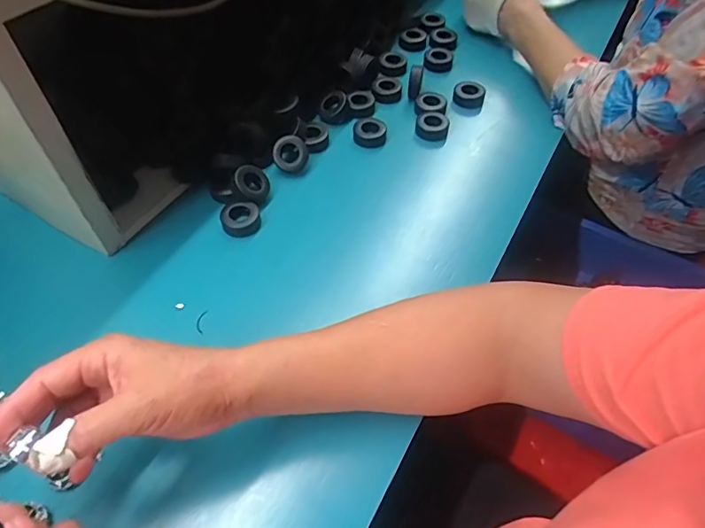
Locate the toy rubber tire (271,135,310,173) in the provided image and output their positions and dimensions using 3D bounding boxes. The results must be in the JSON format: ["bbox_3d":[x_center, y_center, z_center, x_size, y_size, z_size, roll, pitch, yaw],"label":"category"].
[{"bbox_3d":[-0.065,-0.116,0.533,0.038,0.013,0.038,-3,100,-15],"label":"toy rubber tire"}]

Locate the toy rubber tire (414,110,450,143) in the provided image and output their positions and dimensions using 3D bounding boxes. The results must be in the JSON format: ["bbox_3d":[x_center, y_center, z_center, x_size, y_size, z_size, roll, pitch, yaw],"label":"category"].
[{"bbox_3d":[0.093,-0.161,0.585,0.038,0.014,0.043,12,54,4],"label":"toy rubber tire"}]

